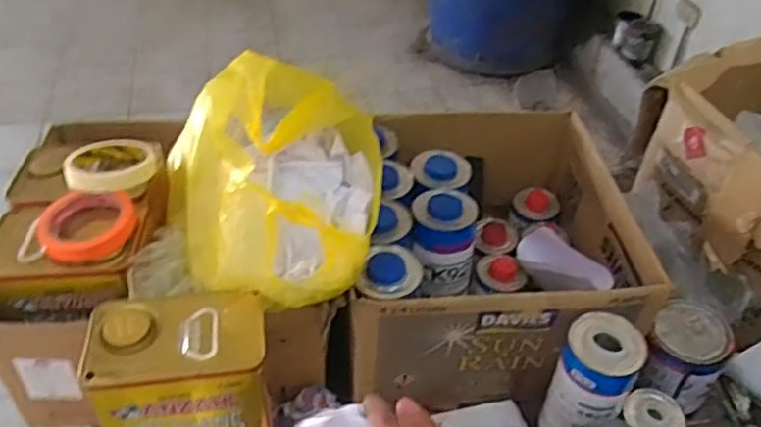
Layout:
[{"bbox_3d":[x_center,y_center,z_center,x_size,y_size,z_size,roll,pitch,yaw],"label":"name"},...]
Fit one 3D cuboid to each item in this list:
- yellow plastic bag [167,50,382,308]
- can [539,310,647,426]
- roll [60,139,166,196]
[{"bbox_3d":[-0.115,-0.055,0.763,0.212,0.150,0.296,0,43,-3],"label":"yellow plastic bag"},{"bbox_3d":[0.241,0.204,0.793,0.074,0.181,0.080,1,43,-1],"label":"can"},{"bbox_3d":[-0.318,-0.055,0.808,0.097,0.032,0.097,1,43,-1],"label":"roll"}]

